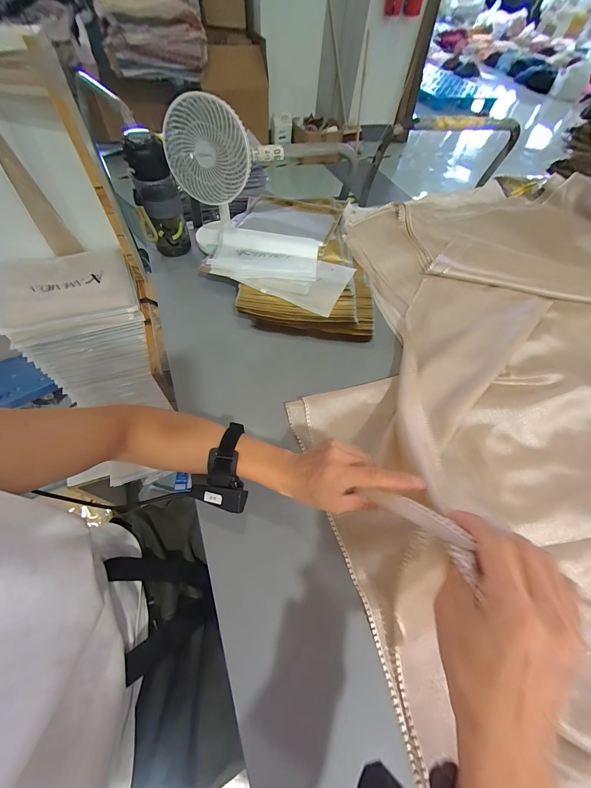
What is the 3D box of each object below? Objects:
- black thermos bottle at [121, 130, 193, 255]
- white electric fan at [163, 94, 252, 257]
[{"bbox_3d":[-0.294,-0.404,0.597,0.102,0.211,0.063,-19,62,-7],"label":"black thermos bottle"},{"bbox_3d":[-0.166,-0.440,0.586,0.156,0.248,0.101,-7,62,-2],"label":"white electric fan"}]

